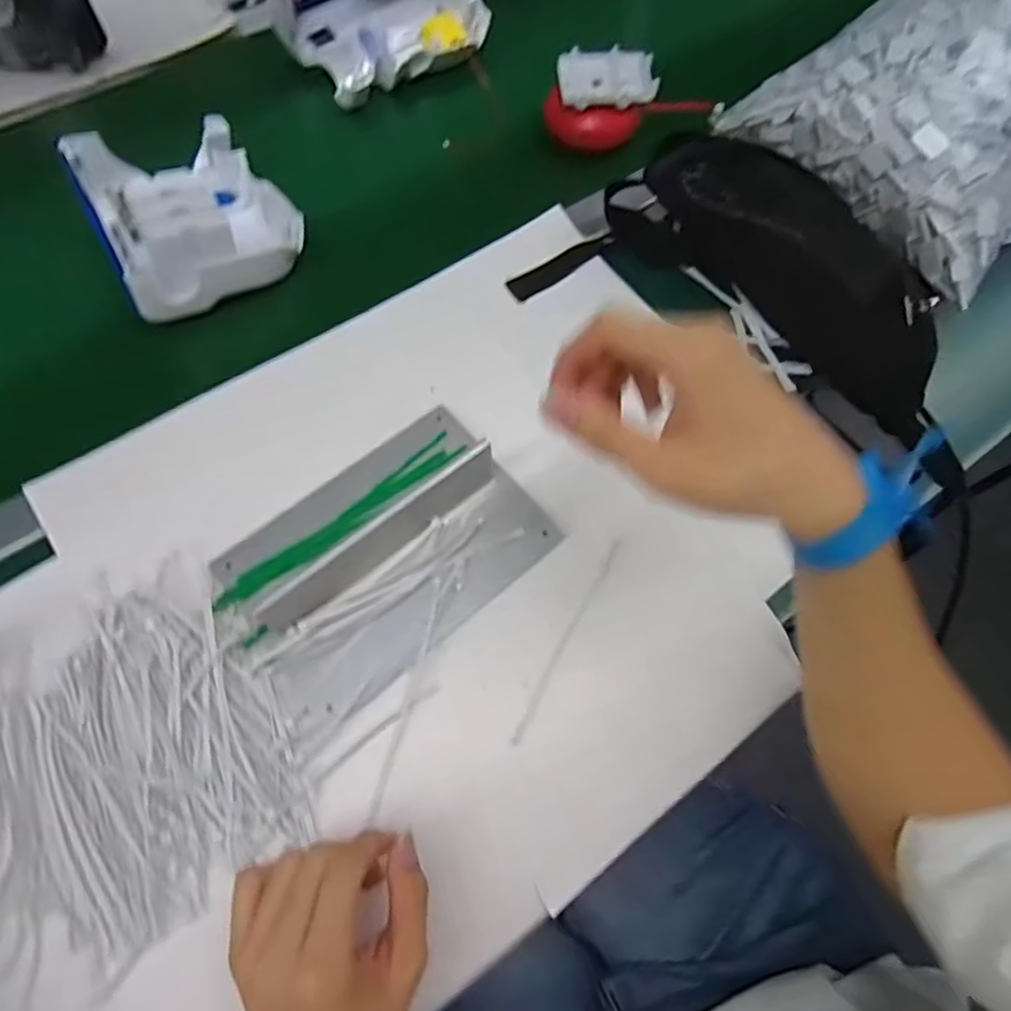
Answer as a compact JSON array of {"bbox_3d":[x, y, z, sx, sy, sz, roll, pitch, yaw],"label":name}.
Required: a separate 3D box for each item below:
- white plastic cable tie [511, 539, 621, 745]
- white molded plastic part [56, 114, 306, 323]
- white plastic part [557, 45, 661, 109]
[{"bbox_3d":[0.042,0.096,0.443,0.009,0.010,0.159,28,83,10],"label":"white plastic cable tie"},{"bbox_3d":[-0.273,-0.260,0.531,0.148,0.072,0.187,-29,70,-14],"label":"white molded plastic part"},{"bbox_3d":[0.094,-0.397,0.576,0.087,0.010,0.064,-4,73,4],"label":"white plastic part"}]

